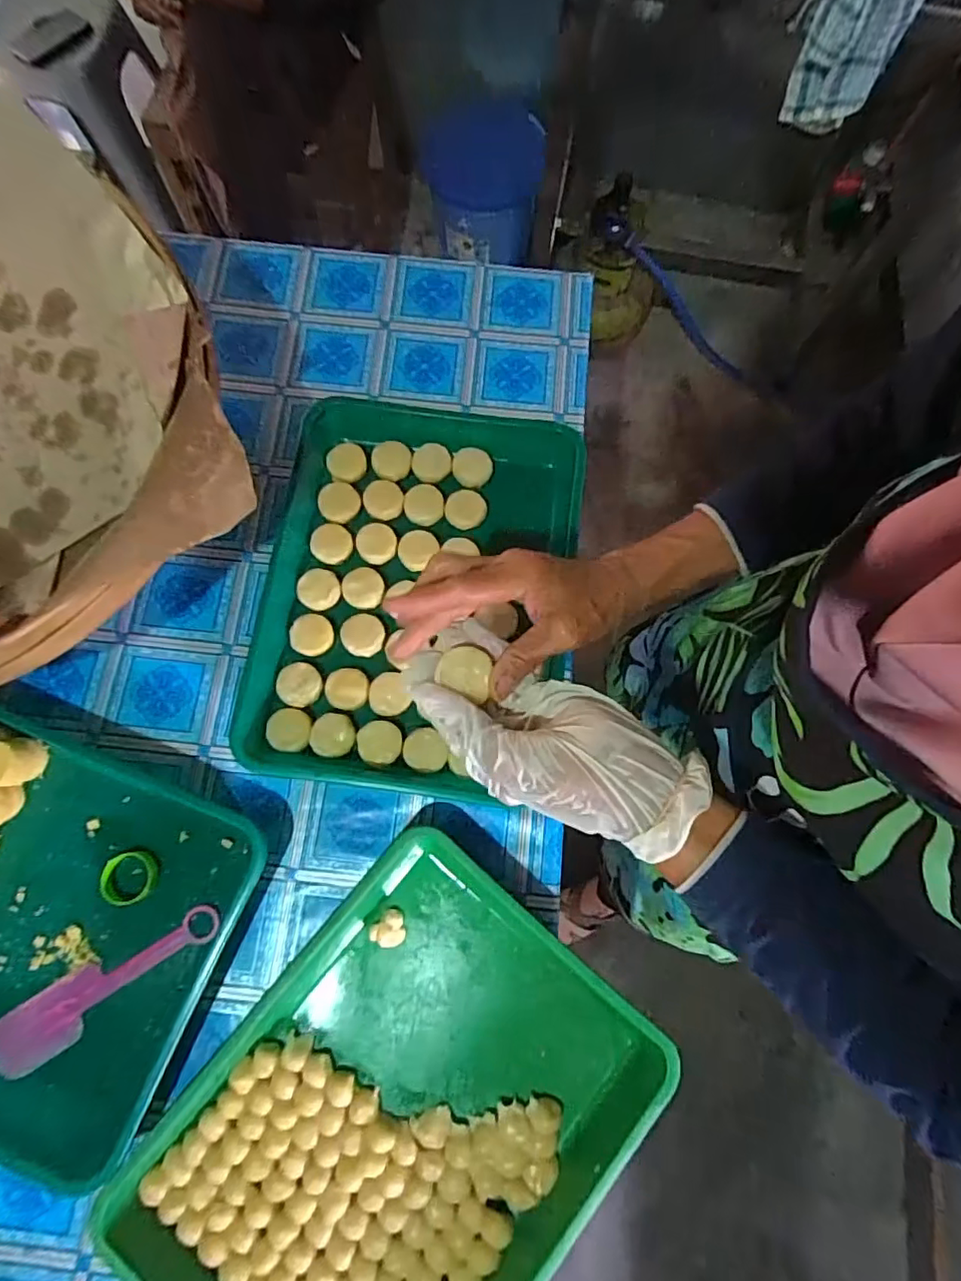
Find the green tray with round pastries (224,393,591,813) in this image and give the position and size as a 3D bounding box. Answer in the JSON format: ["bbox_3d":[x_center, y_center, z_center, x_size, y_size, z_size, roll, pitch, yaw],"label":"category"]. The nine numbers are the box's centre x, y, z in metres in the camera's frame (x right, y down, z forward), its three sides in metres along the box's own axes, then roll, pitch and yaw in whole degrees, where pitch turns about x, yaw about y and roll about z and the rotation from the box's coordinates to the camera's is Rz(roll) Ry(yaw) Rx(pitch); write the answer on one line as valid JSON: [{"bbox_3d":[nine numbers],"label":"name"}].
[{"bbox_3d":[-0.062,-0.058,0.547,0.292,0.039,0.378,7,77,0],"label":"green tray with round pastries"}]

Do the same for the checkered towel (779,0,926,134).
[{"bbox_3d":[0.505,-0.813,0.781,0.115,0.214,0.054,28,77,5],"label":"checkered towel"}]

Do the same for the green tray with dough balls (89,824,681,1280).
[{"bbox_3d":[-0.063,0.367,0.437,0.285,0.045,0.361,39,79,7],"label":"green tray with dough balls"}]

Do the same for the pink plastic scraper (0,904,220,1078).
[{"bbox_3d":[-0.307,0.281,0.472,0.192,0.006,0.050,-34,80,-9],"label":"pink plastic scraper"}]

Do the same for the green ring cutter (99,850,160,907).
[{"bbox_3d":[-0.298,0.200,0.487,0.045,0.008,0.043,-21,78,-6],"label":"green ring cutter"}]

